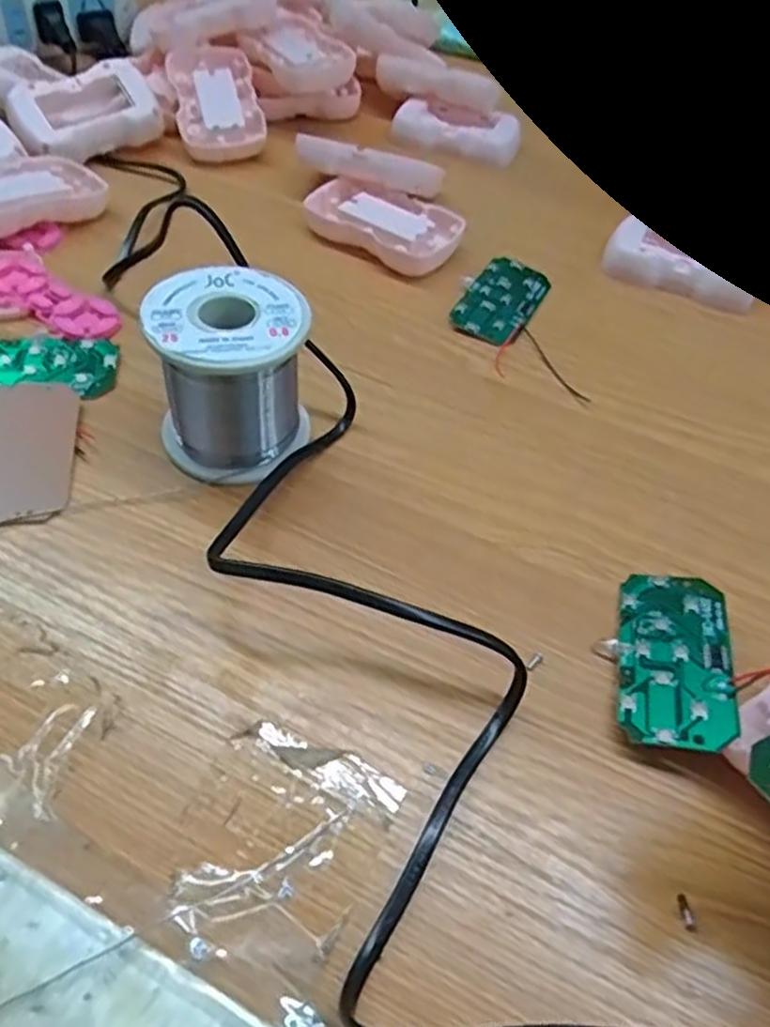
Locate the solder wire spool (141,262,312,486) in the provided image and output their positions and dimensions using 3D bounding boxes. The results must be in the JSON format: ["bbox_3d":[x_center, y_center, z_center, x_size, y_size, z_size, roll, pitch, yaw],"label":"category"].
[{"bbox_3d":[-0.062,-0.056,0.306,0.059,0.063,0.062,-3,51,-9],"label":"solder wire spool"}]

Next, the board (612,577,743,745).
[{"bbox_3d":[0.102,0.050,0.265,0.036,0.004,0.073,2,43,17],"label":"board"}]

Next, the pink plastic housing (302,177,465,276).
[{"bbox_3d":[-0.001,-0.168,0.435,0.089,0.017,0.056,22,52,12],"label":"pink plastic housing"}]

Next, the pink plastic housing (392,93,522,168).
[{"bbox_3d":[0.049,-0.267,0.520,0.087,0.020,0.051,10,51,2],"label":"pink plastic housing"}]

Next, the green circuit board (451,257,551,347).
[{"bbox_3d":[0.064,-0.117,0.408,0.038,0.005,0.077,25,53,13],"label":"green circuit board"}]

